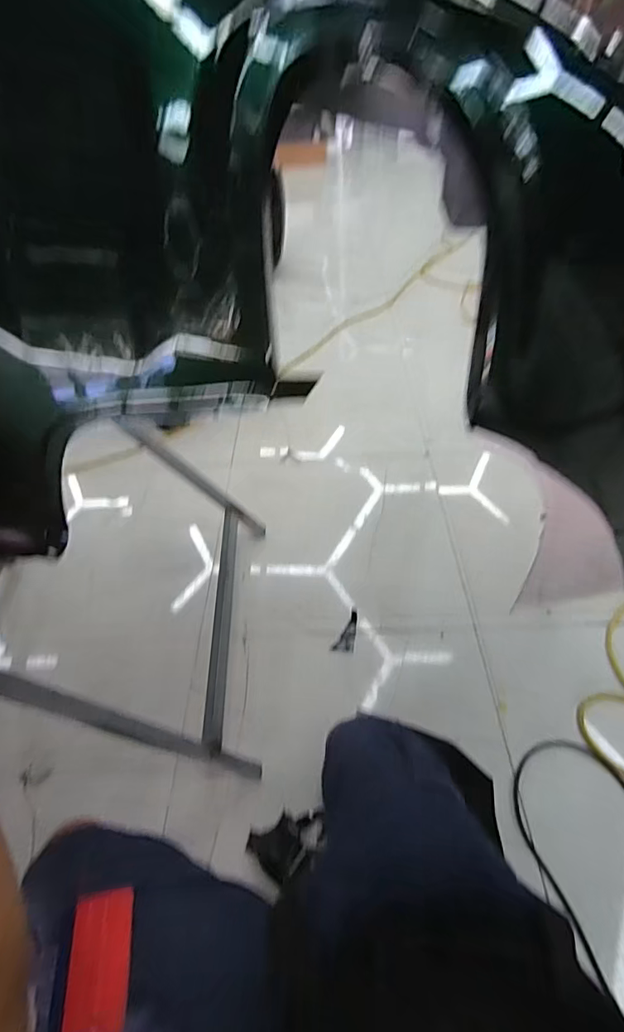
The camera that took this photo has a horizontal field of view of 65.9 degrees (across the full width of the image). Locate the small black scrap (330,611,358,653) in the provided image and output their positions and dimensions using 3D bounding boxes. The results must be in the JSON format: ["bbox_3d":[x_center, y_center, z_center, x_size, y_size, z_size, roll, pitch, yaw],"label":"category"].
[{"bbox_3d":[0.073,0.249,1.050,0.047,0.006,0.097,3,48,14],"label":"small black scrap"}]

